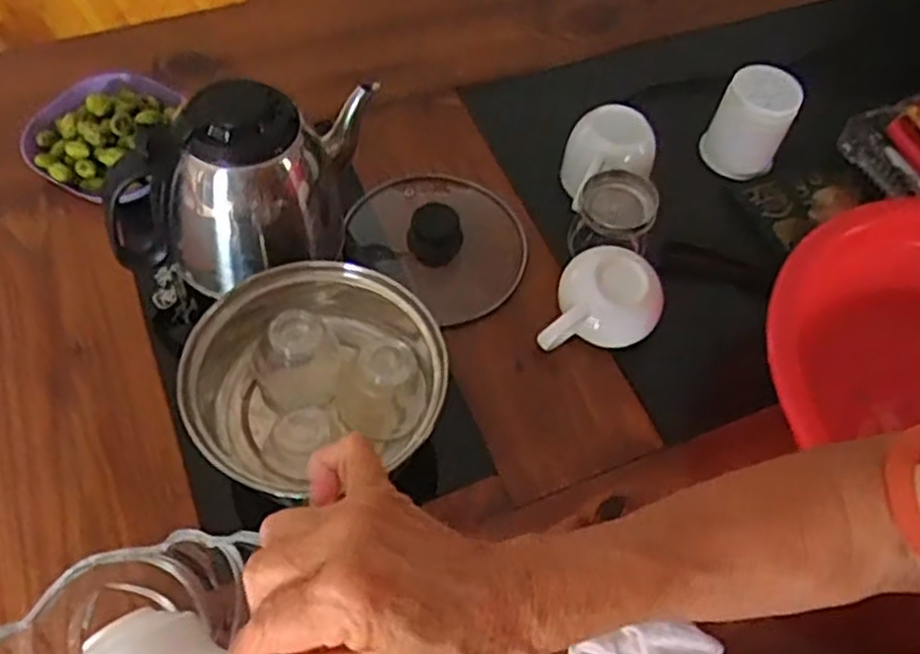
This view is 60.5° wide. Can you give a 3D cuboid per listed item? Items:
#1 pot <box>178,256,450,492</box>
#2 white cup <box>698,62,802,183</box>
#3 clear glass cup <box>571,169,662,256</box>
[{"bbox_3d":[-0.098,0.037,0.535,0.161,0.088,0.136,-32,68,-19],"label":"pot"},{"bbox_3d":[0.263,-0.185,0.715,0.063,0.082,0.058,2,58,-3],"label":"white cup"},{"bbox_3d":[0.123,-0.087,0.638,0.062,0.051,0.061,1,61,-3],"label":"clear glass cup"}]

